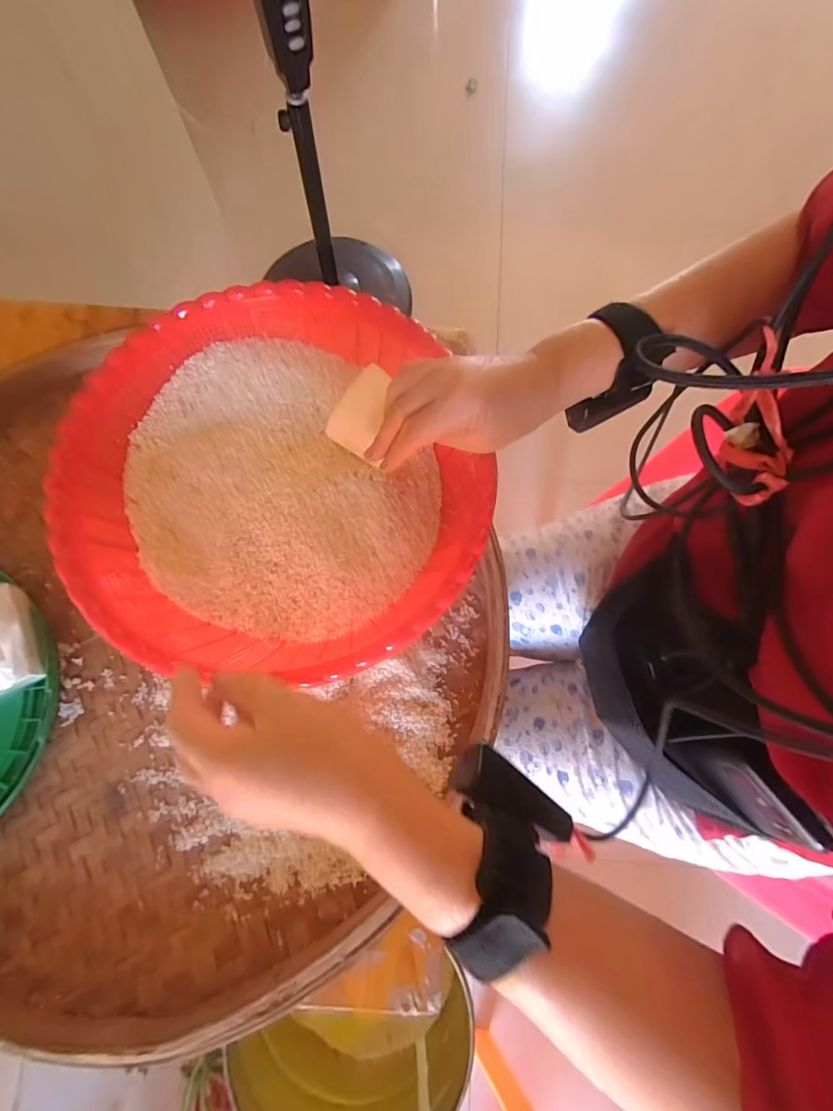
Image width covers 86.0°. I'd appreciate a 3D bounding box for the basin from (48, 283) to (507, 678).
[{"bbox_3d":[-0.117,-0.068,0.414,0.345,0.103,0.340,0,78,-1],"label":"basin"}]

